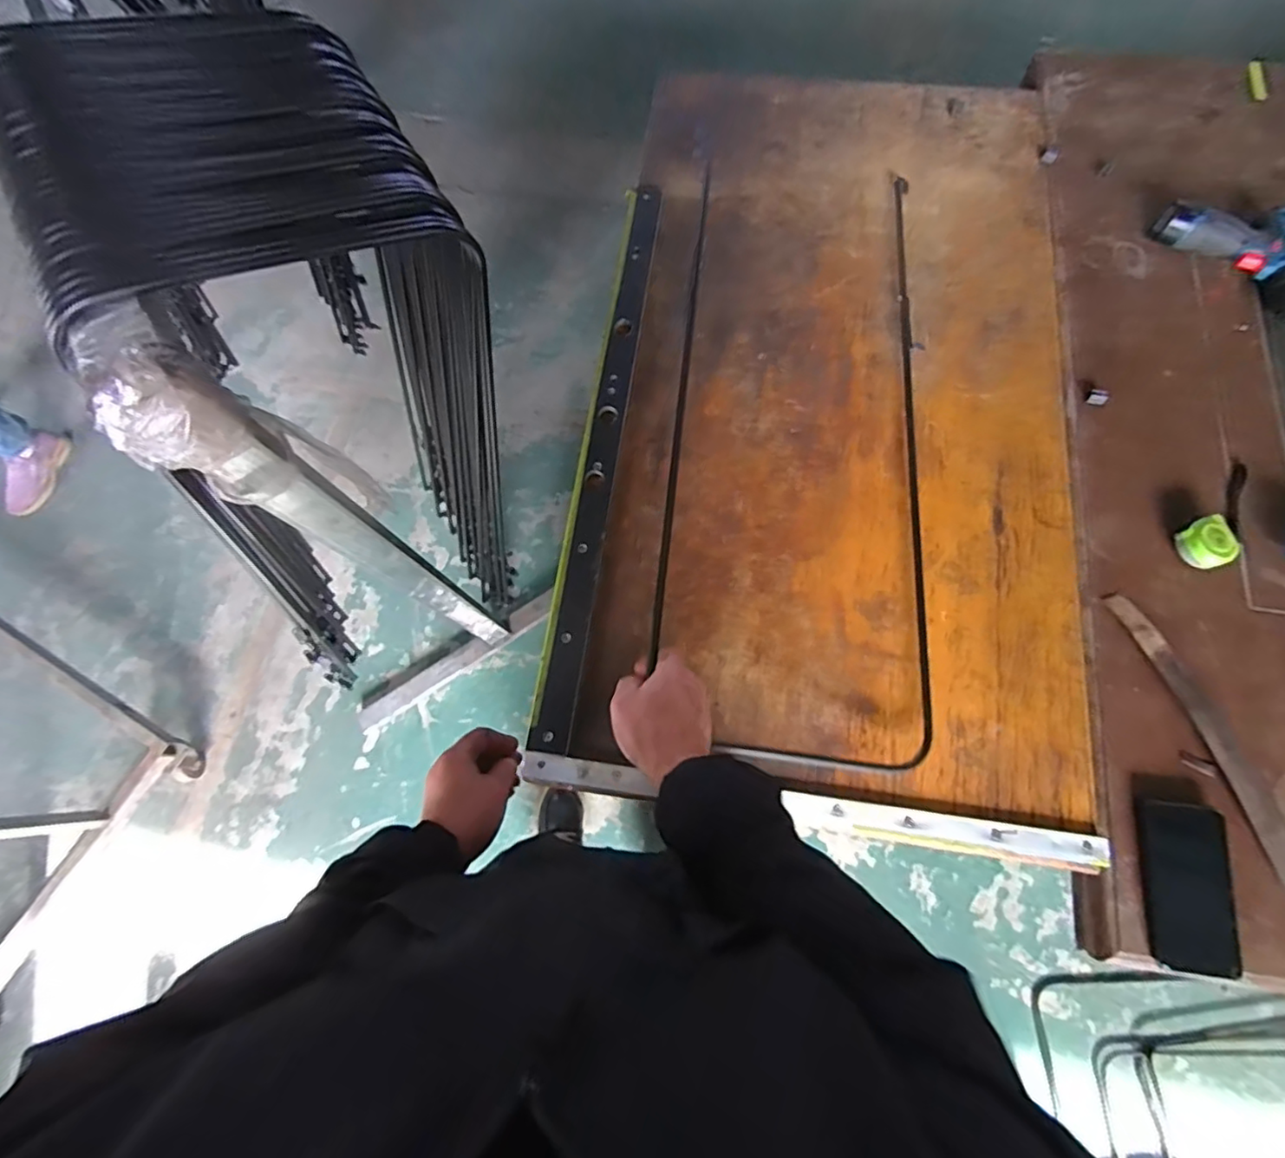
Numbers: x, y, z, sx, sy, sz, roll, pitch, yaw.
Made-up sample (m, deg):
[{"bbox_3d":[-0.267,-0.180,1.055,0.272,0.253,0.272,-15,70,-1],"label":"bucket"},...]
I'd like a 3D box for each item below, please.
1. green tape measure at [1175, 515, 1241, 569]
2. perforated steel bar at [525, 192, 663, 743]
[{"bbox_3d":[0.684,-0.042,0.711,0.055,0.040,0.058,-24,74,-5],"label":"green tape measure"},{"bbox_3d":[-0.045,-0.202,0.812,0.048,0.013,0.848,8,74,4],"label":"perforated steel bar"}]

